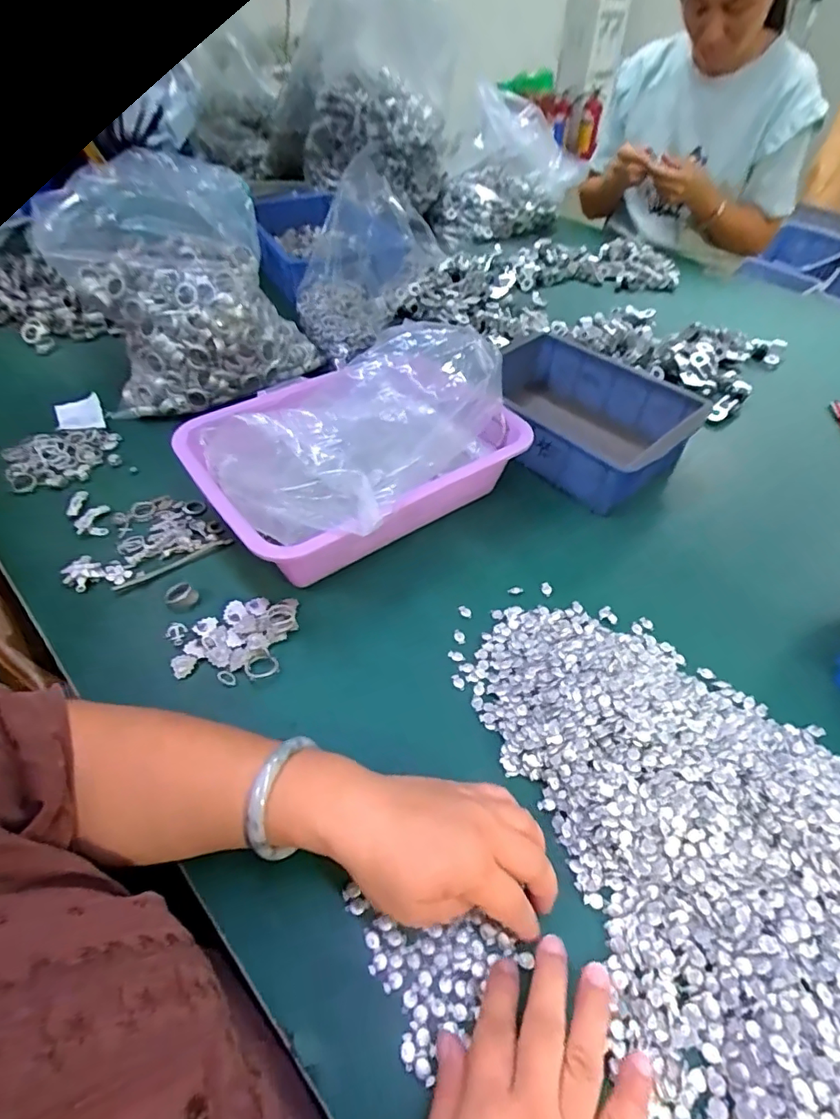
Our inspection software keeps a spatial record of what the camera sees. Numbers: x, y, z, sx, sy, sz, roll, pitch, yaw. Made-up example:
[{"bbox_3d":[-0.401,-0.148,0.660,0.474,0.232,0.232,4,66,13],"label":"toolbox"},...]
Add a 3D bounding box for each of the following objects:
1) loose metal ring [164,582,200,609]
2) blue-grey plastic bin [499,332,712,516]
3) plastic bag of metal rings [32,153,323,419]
[{"bbox_3d":[-0.210,0.033,0.482,0.024,0.008,0.025,1,47,-1],"label":"loose metal ring"},{"bbox_3d":[0.177,-0.163,0.634,0.233,0.070,0.180,34,55,27],"label":"blue-grey plastic bin"},{"bbox_3d":[-0.263,-0.306,0.624,0.235,0.218,0.151,0,47,-1],"label":"plastic bag of metal rings"}]

